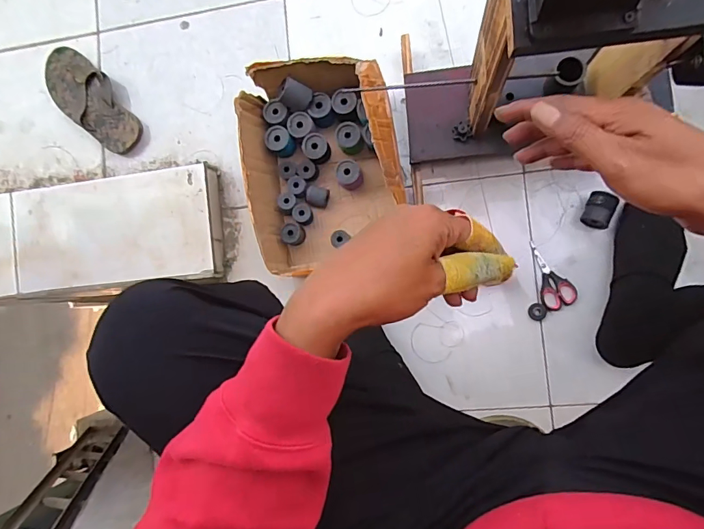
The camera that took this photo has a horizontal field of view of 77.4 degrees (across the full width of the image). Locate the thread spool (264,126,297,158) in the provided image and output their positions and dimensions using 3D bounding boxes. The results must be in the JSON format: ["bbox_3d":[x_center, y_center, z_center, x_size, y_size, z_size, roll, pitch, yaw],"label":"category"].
[{"bbox_3d":[-0.129,-0.224,0.801,0.043,0.059,0.045,0,88,9],"label":"thread spool"}]

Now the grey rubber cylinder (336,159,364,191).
[{"bbox_3d":[-0.005,-0.158,0.782,0.047,0.055,0.044,-8,86,8],"label":"grey rubber cylinder"}]

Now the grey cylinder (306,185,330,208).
[{"bbox_3d":[-0.061,-0.121,0.798,0.038,0.033,0.034,10,89,9],"label":"grey cylinder"}]

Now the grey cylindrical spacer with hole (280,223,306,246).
[{"bbox_3d":[-0.105,-0.053,0.785,0.031,0.050,0.035,10,89,9],"label":"grey cylindrical spacer with hole"}]

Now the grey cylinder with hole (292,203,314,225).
[{"bbox_3d":[-0.086,-0.091,0.795,0.033,0.042,0.038,-45,82,5],"label":"grey cylinder with hole"}]

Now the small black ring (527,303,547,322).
[{"bbox_3d":[0.315,0.081,0.746,0.029,0.005,0.030,0,88,9],"label":"small black ring"}]

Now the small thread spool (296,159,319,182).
[{"bbox_3d":[-0.079,-0.169,0.798,0.038,0.041,0.033,38,94,8],"label":"small thread spool"}]

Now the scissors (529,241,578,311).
[{"bbox_3d":[0.330,0.019,0.746,0.056,0.006,0.119,-31,83,6],"label":"scissors"}]

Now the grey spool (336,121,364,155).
[{"bbox_3d":[-0.005,-0.223,0.779,0.045,0.046,0.043,0,88,9],"label":"grey spool"}]

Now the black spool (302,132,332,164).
[{"bbox_3d":[-0.064,-0.208,0.788,0.044,0.045,0.043,0,88,9],"label":"black spool"}]

